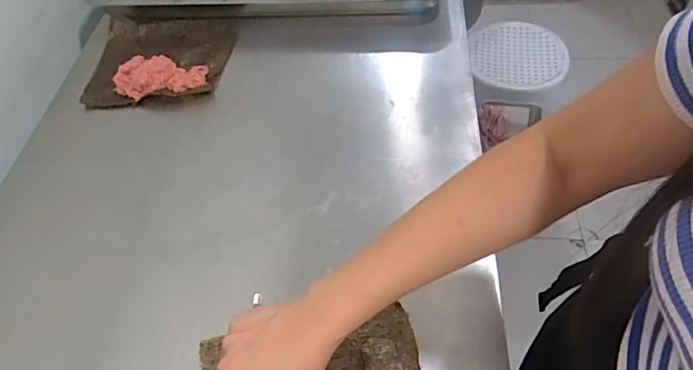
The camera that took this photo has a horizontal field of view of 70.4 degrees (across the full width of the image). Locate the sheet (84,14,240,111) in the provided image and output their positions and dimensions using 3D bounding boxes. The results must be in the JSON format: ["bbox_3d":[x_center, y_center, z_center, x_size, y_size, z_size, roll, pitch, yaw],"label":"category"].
[{"bbox_3d":[-0.282,-0.198,0.748,0.203,0.033,0.196,0,53,5],"label":"sheet"}]

